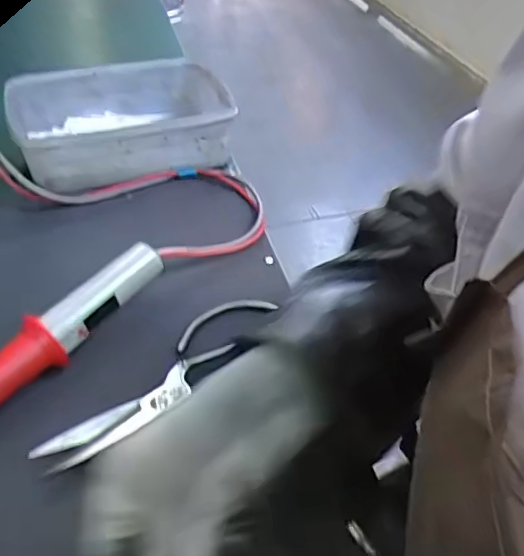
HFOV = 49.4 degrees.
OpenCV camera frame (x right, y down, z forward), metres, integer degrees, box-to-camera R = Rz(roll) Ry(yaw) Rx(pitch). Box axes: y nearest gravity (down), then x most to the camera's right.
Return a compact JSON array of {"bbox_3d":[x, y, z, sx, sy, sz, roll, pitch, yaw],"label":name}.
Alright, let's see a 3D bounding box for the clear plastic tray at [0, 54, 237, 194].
[{"bbox_3d":[-0.149,-0.169,0.621,0.224,0.070,0.155,-13,45,-16],"label":"clear plastic tray"}]

